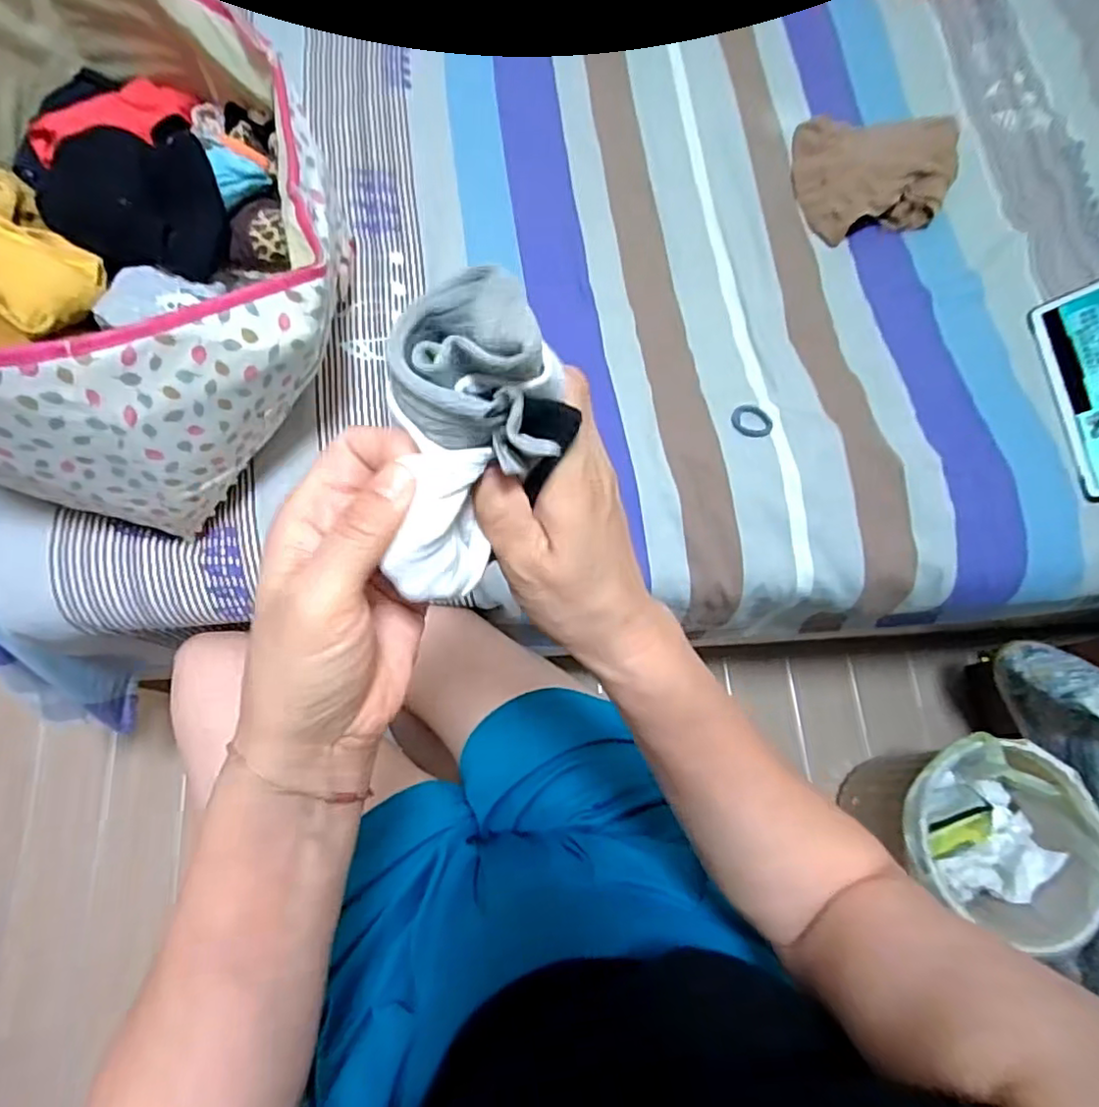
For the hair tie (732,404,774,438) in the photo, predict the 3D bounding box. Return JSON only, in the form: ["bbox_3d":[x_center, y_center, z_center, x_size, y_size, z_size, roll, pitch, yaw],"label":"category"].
[{"bbox_3d":[0.206,-0.135,0.646,0.042,0.005,0.037,8,72,-1],"label":"hair tie"}]

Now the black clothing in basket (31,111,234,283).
[{"bbox_3d":[-0.329,-0.283,0.505,0.120,0.058,0.110,9,72,-1],"label":"black clothing in basket"}]

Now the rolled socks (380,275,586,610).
[{"bbox_3d":[-0.025,-0.042,0.233,0.059,0.060,0.112,0,73,-2],"label":"rolled socks"}]

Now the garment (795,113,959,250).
[{"bbox_3d":[0.394,-0.449,0.752,0.193,0.042,0.168,-1,73,-4],"label":"garment"}]

